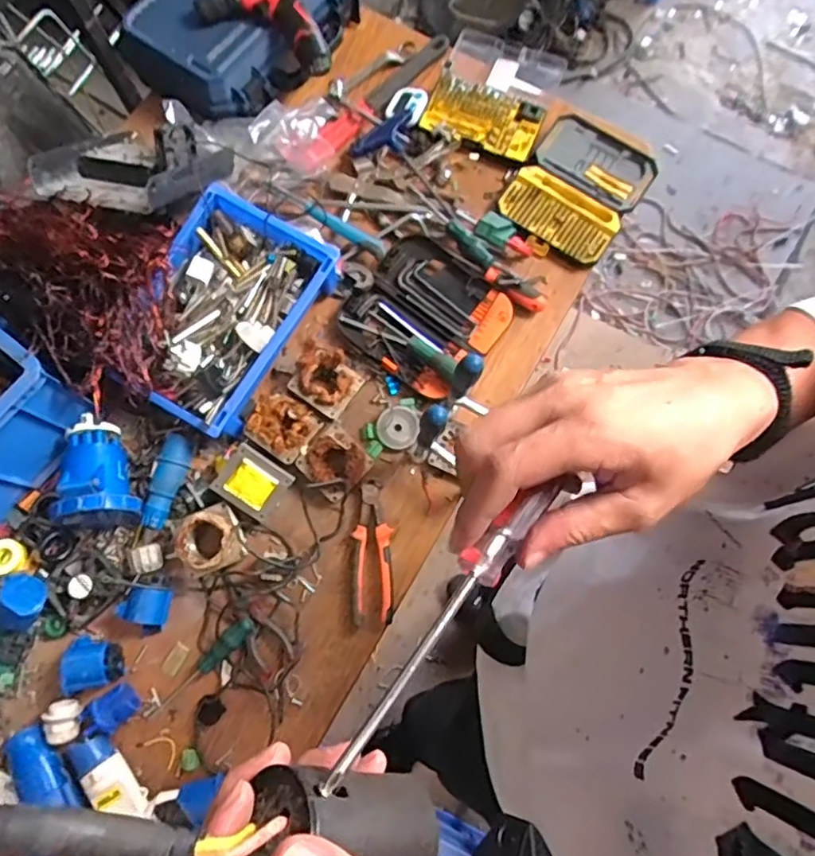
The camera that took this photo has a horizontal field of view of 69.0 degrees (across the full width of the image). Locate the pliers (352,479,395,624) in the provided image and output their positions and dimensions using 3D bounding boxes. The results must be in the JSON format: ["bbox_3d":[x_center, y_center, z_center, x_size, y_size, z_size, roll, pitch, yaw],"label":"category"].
[{"bbox_3d":[-0.048,0.171,0.816,0.056,0.030,0.182,1,74,1],"label":"pliers"}]

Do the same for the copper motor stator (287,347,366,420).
[{"bbox_3d":[-0.120,-0.071,0.862,0.097,0.048,0.089,33,77,10],"label":"copper motor stator"}]

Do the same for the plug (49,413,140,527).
[{"bbox_3d":[-0.415,0.054,0.788,0.104,0.093,0.141,-8,74,-1],"label":"plug"}]

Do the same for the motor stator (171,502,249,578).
[{"bbox_3d":[-0.268,0.156,0.803,0.091,0.052,0.084,-22,75,-5],"label":"motor stator"}]

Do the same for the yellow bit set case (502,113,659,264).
[{"bbox_3d":[0.275,-0.387,0.961,0.182,0.024,0.245,34,77,10],"label":"yellow bit set case"}]

